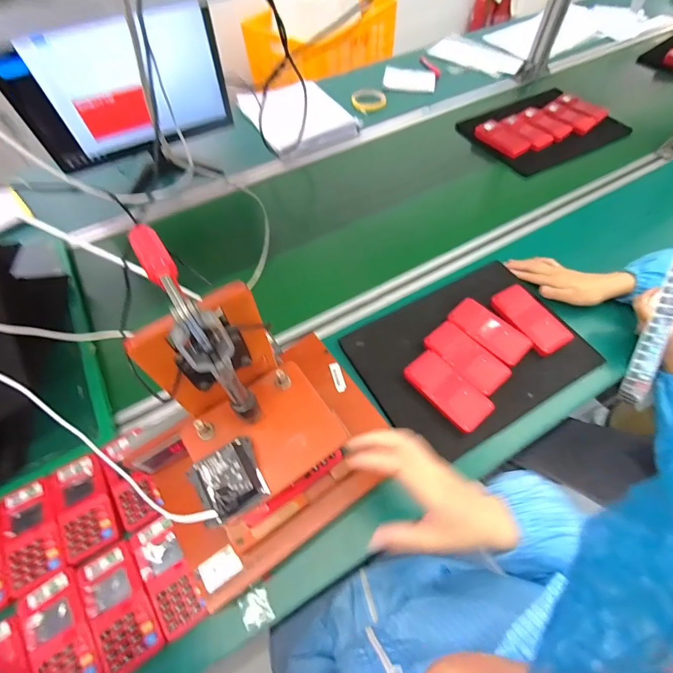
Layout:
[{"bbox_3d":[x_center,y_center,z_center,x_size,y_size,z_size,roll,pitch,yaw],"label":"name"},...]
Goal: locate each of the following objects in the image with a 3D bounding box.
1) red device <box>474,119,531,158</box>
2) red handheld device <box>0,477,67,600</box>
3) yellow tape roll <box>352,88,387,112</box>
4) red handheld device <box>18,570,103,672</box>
[{"bbox_3d":[0.395,-0.477,0.873,0.063,0.021,0.139,-30,64,-15],"label":"red device"},{"bbox_3d":[-0.377,0.242,0.448,0.059,0.010,0.125,-30,64,-15],"label":"red handheld device"},{"bbox_3d":[0.090,-0.654,1.007,0.095,0.018,0.095,0,60,1],"label":"yellow tape roll"},{"bbox_3d":[-0.298,0.325,0.393,0.052,0.014,0.123,-36,66,-17],"label":"red handheld device"}]

